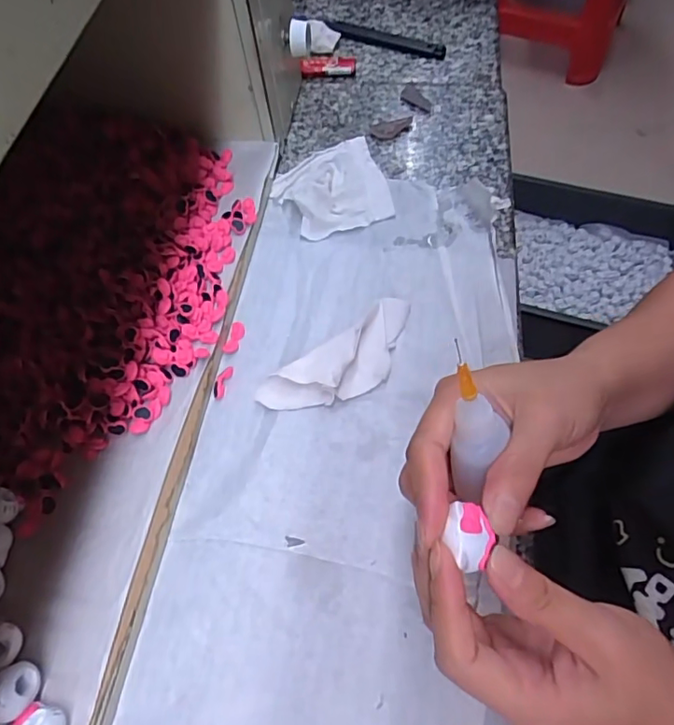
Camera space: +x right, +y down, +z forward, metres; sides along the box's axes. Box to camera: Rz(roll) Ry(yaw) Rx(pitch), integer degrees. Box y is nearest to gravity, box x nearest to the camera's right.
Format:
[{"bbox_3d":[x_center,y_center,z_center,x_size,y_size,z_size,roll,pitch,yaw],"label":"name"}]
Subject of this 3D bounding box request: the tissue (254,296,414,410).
[{"bbox_3d":[0.006,0.000,0.351,0.116,0.015,0.046,-33,65,-13],"label":"tissue"}]

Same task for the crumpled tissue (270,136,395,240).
[{"bbox_3d":[-0.005,-0.143,0.428,0.086,0.015,0.091,-17,62,-6],"label":"crumpled tissue"}]

